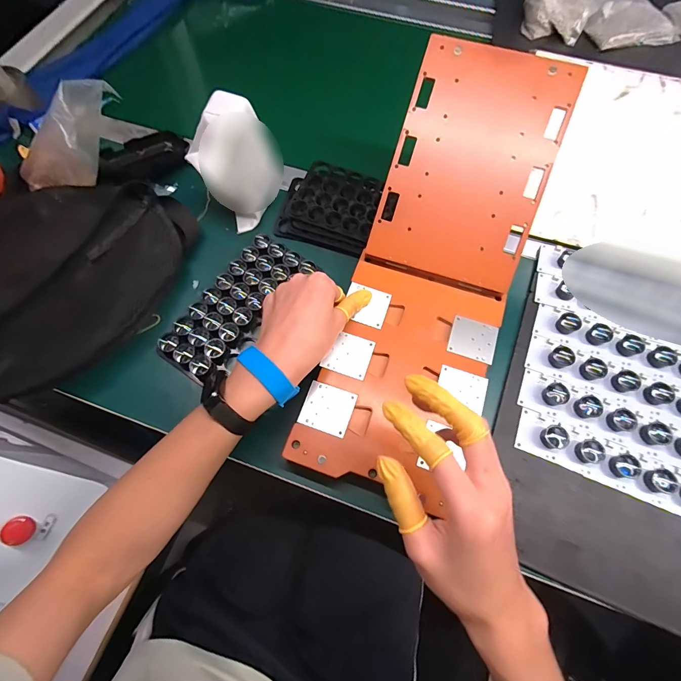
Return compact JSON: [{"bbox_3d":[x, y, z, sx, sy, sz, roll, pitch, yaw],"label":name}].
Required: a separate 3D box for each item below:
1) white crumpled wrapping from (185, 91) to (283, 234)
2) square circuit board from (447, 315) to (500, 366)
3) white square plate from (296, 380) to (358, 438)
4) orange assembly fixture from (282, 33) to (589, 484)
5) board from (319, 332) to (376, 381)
[{"bbox_3d":[-0.125,-0.212,0.429,0.069,0.111,0.101,41,74,15],"label":"white crumpled wrapping"},{"bbox_3d":[0.140,-0.001,0.375,0.046,0.004,0.044,19,70,8],"label":"square circuit board"},{"bbox_3d":[-0.012,0.066,0.348,0.047,0.004,0.044,18,70,8],"label":"white square plate"},{"bbox_3d":[0.098,-0.076,0.372,0.168,0.065,0.446,23,86,9],"label":"orange assembly fixture"},{"bbox_3d":[0.010,0.015,0.369,0.043,0.004,0.043,18,70,8],"label":"board"}]

